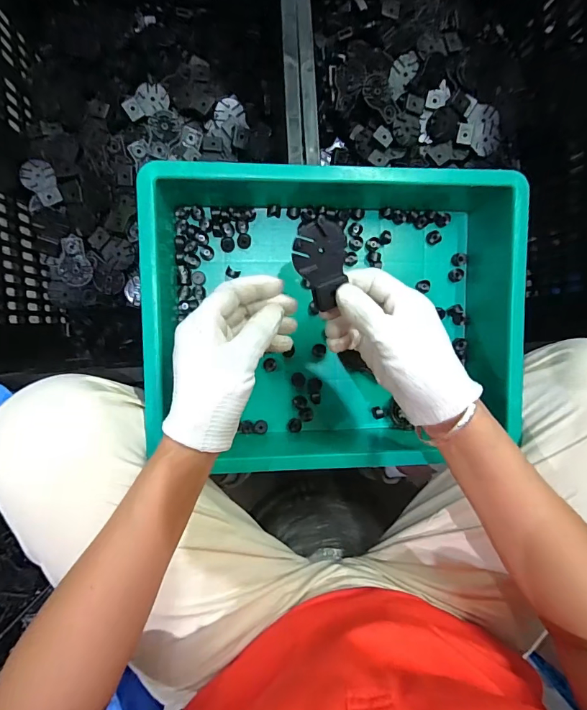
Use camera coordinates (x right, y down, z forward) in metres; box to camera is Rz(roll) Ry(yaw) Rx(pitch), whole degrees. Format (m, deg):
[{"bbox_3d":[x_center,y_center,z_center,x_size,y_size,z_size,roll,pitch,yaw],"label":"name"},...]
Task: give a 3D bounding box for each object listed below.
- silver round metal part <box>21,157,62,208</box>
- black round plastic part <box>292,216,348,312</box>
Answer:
[{"bbox_3d":[-0.316,-0.217,0.513,0.038,0.007,0.061,-38,95,-12],"label":"silver round metal part"},{"bbox_3d":[0.022,-0.067,0.296,0.039,0.012,0.061,-28,112,-12],"label":"black round plastic part"}]

